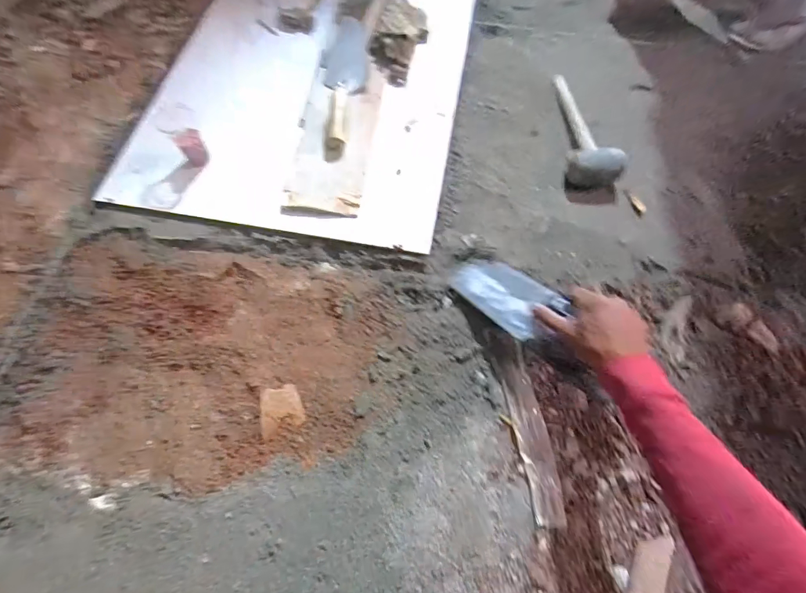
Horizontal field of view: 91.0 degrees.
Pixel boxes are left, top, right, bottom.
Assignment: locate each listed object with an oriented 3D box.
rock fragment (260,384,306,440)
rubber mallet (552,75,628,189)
[{"bbox_3d":[-0.177,0.166,0.580,0.058,0.010,0.069,-13,68,-5],"label":"rock fragment"},{"bbox_3d":[0.349,-0.331,0.760,0.084,0.066,0.307,1,67,1],"label":"rubber mallet"}]

